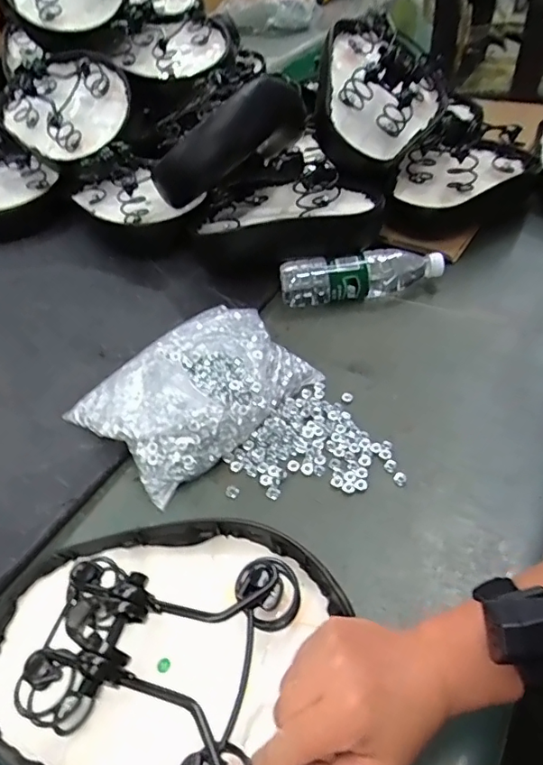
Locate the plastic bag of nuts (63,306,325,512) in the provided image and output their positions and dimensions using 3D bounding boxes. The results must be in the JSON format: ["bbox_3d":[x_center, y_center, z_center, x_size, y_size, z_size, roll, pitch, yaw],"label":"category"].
[{"bbox_3d":[-0.090,-0.001,0.603,0.178,0.050,0.240,33,58,31],"label":"plastic bag of nuts"}]

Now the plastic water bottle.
[{"bbox_3d":[0.127,-0.151,0.720,0.227,0.054,0.057,-6,46,0],"label":"plastic water bottle"}]

